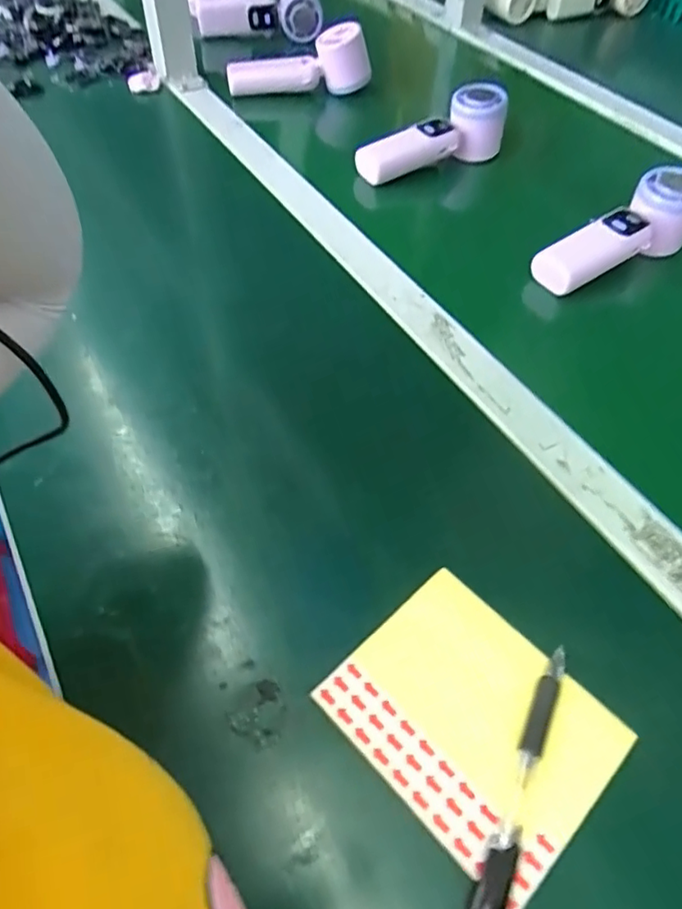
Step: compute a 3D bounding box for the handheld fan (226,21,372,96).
[{"bbox_3d":[-0.047,-0.462,0.680,0.163,0.069,0.055,-2,53,-5],"label":"handheld fan"}]

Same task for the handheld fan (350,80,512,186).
[{"bbox_3d":[0.093,-0.314,0.595,0.160,0.068,0.042,-25,57,-6],"label":"handheld fan"}]

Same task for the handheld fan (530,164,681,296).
[{"bbox_3d":[0.235,-0.185,0.509,0.159,0.058,0.048,-30,59,-10],"label":"handheld fan"}]

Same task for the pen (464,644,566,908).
[{"bbox_3d":[0.080,0.147,0.263,0.016,0.012,0.142,23,55,13],"label":"pen"}]

